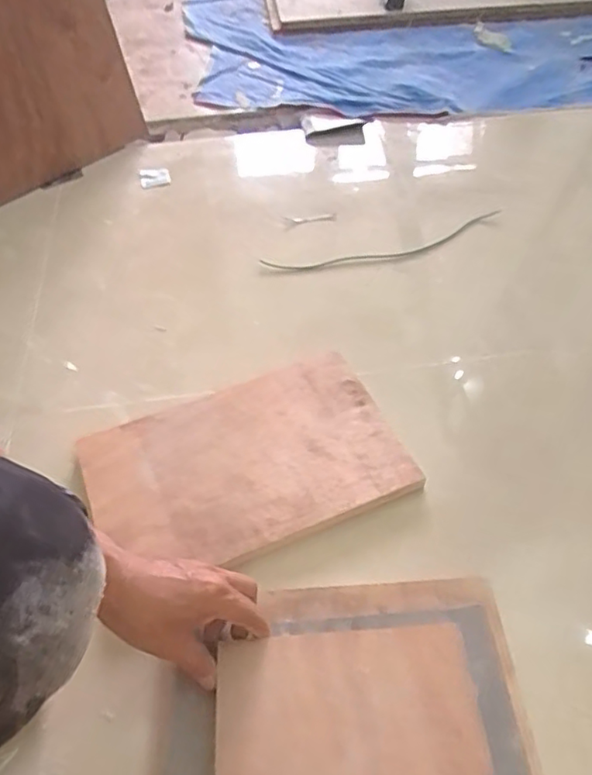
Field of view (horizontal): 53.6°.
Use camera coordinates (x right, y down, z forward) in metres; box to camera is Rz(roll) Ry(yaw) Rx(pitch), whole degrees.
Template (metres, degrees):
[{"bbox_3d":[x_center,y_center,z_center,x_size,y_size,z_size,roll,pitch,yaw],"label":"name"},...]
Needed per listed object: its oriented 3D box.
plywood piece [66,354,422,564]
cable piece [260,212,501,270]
[{"bbox_3d":[-0.055,0.079,0.643,0.326,0.022,0.208,-19,51,-14],"label":"plywood piece"},{"bbox_3d":[0.141,-0.219,0.917,0.389,0.013,0.051,-13,50,-8],"label":"cable piece"}]

